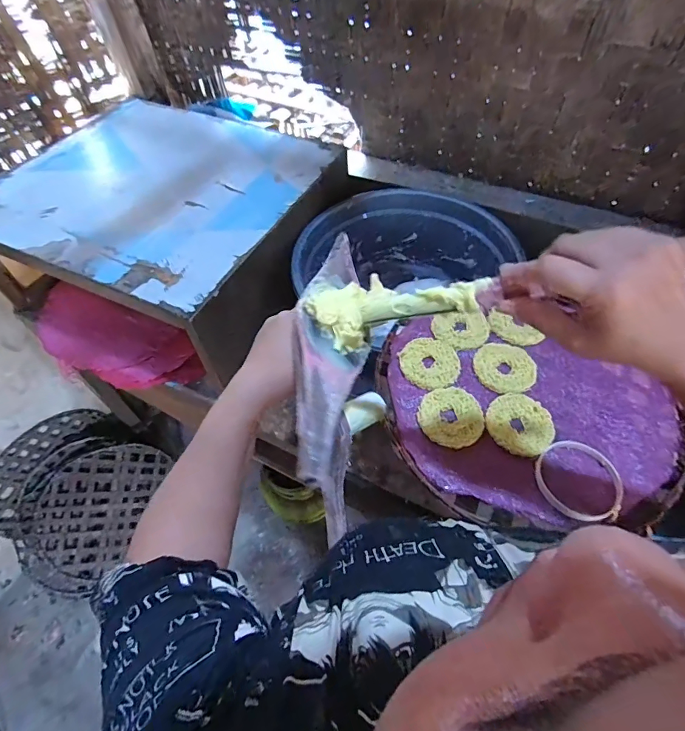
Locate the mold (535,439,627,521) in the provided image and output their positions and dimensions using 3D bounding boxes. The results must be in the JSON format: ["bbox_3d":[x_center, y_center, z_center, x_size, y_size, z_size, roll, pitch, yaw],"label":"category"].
[{"bbox_3d":[0.265,0.129,0.464,0.085,0.010,0.093,-1,56,1],"label":"mold"}]

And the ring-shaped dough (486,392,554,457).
[{"bbox_3d":[0.219,0.071,0.510,0.079,0.006,0.078,-1,56,1],"label":"ring-shaped dough"}]

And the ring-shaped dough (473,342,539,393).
[{"bbox_3d":[0.219,0.003,0.558,0.079,0.004,0.077,11,57,9],"label":"ring-shaped dough"}]

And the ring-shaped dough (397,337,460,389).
[{"bbox_3d":[0.119,-0.005,0.566,0.079,0.008,0.081,-1,56,1],"label":"ring-shaped dough"}]

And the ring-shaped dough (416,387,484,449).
[{"bbox_3d":[0.135,0.064,0.517,0.078,0.007,0.078,10,57,9],"label":"ring-shaped dough"}]

